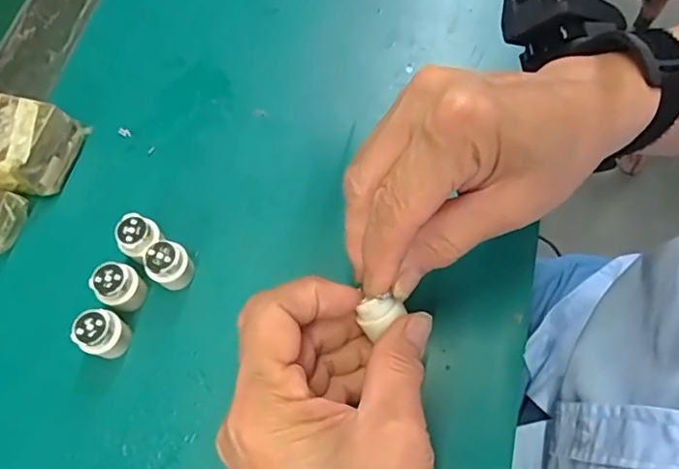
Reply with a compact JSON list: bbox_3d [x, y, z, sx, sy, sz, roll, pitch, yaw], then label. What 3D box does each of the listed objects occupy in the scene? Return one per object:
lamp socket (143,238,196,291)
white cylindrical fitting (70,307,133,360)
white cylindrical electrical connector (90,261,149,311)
[{"bbox_3d":[-0.087,0.016,0.292,0.019,0.027,0.019,-30,68,-9],"label":"lamp socket"},{"bbox_3d":[-0.116,0.049,0.278,0.018,0.027,0.020,23,69,13],"label":"white cylindrical fitting"},{"bbox_3d":[-0.111,0.027,0.288,0.019,0.026,0.020,-1,66,3],"label":"white cylindrical electrical connector"}]

